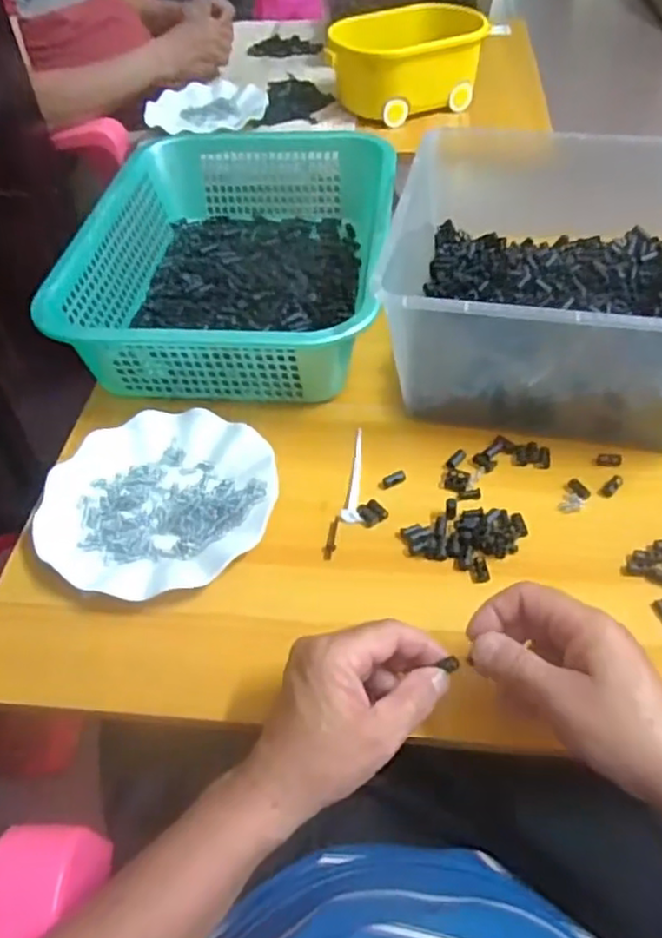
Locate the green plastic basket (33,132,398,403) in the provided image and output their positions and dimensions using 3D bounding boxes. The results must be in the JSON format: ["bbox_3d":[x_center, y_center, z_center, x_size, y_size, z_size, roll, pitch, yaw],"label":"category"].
[{"bbox_3d":[-0.091,-0.223,0.714,0.293,0.094,0.382,5,48,7],"label":"green plastic basket"}]

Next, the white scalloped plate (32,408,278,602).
[{"bbox_3d":[-0.138,0.024,0.552,0.172,0.021,0.180,-2,48,2],"label":"white scalloped plate"}]

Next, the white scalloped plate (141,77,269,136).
[{"bbox_3d":[-0.192,-0.575,1.098,0.180,0.034,0.180,-2,48,2],"label":"white scalloped plate"}]

